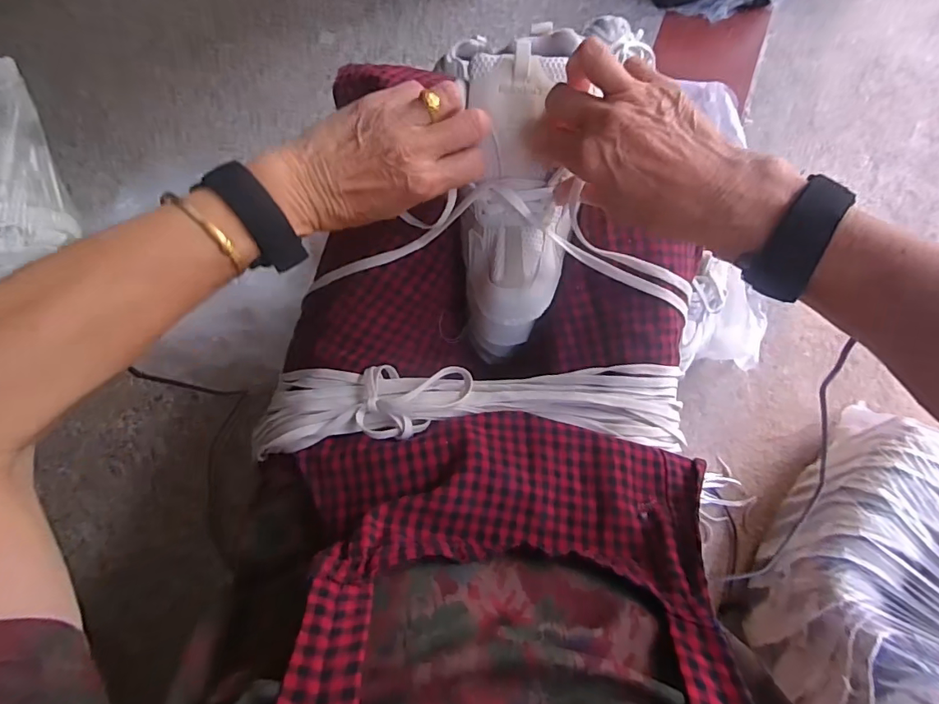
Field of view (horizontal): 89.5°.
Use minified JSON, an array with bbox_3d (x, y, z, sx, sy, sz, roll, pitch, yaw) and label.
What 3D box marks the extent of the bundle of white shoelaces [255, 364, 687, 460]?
[{"bbox_3d":[0.006,0.044,0.380,0.350,0.049,0.070,-1,75,-2],"label":"bundle of white shoelaces"}]

